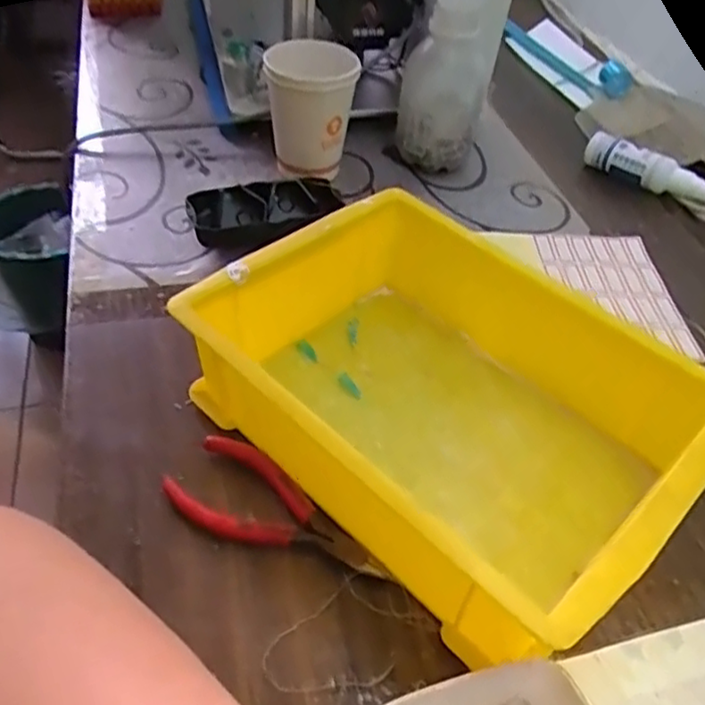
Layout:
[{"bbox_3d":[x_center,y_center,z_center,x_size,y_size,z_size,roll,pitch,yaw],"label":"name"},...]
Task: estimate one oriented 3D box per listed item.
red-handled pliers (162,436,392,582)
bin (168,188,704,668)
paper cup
[{"bbox_3d":[-0.037,0.083,0.335,0.116,0.018,0.046,27,49,18],"label":"red-handled pliers"},{"bbox_3d":[0.053,0.020,0.366,0.249,0.073,0.196,33,51,23],"label":"bin"},{"bbox_3d":[-0.035,-0.198,0.543,0.068,0.080,0.066,33,51,24],"label":"paper cup"}]

